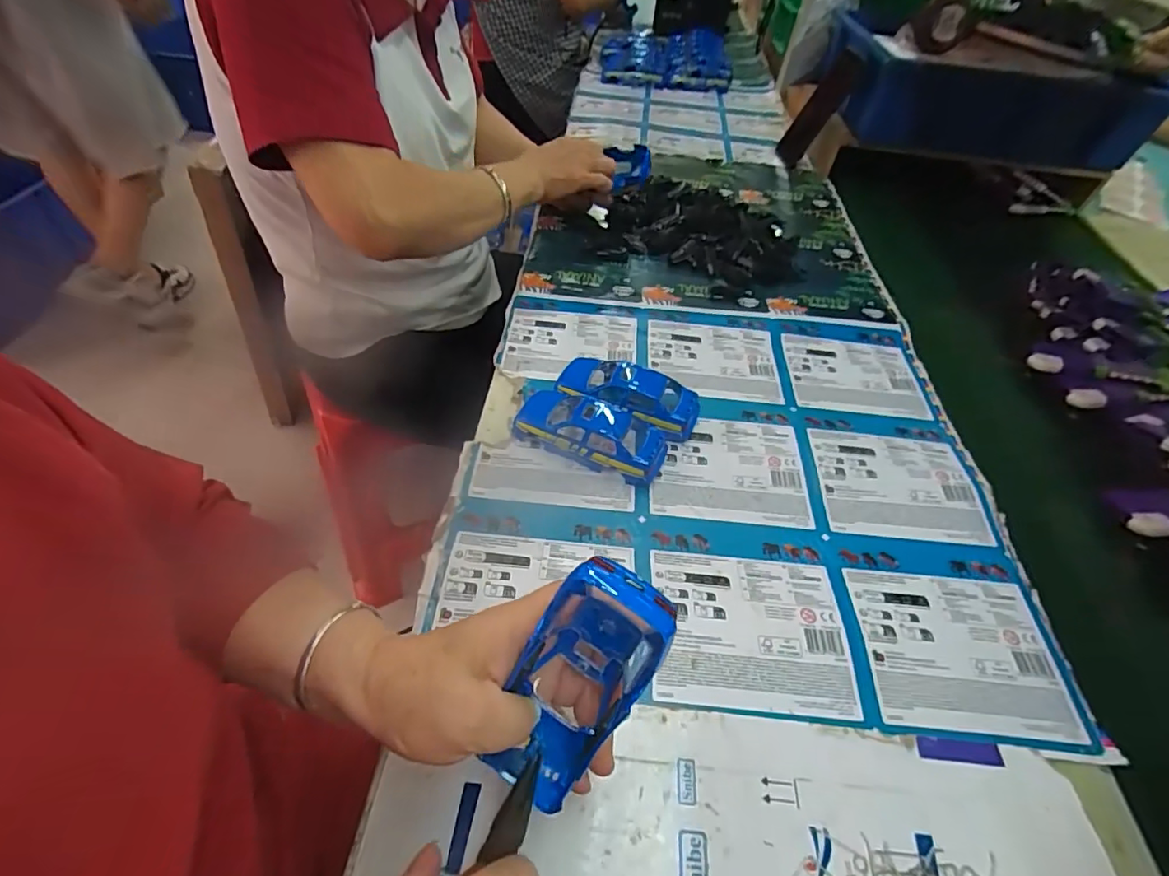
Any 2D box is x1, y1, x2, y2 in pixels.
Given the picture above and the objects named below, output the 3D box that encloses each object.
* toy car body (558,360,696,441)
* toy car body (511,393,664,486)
[{"bbox_3d":[0.040,-0.041,0.499,0.131,0.040,0.060,19,50,10],"label":"toy car body"},{"bbox_3d":[0.006,-0.009,0.464,0.130,0.046,0.054,21,50,12],"label":"toy car body"}]

